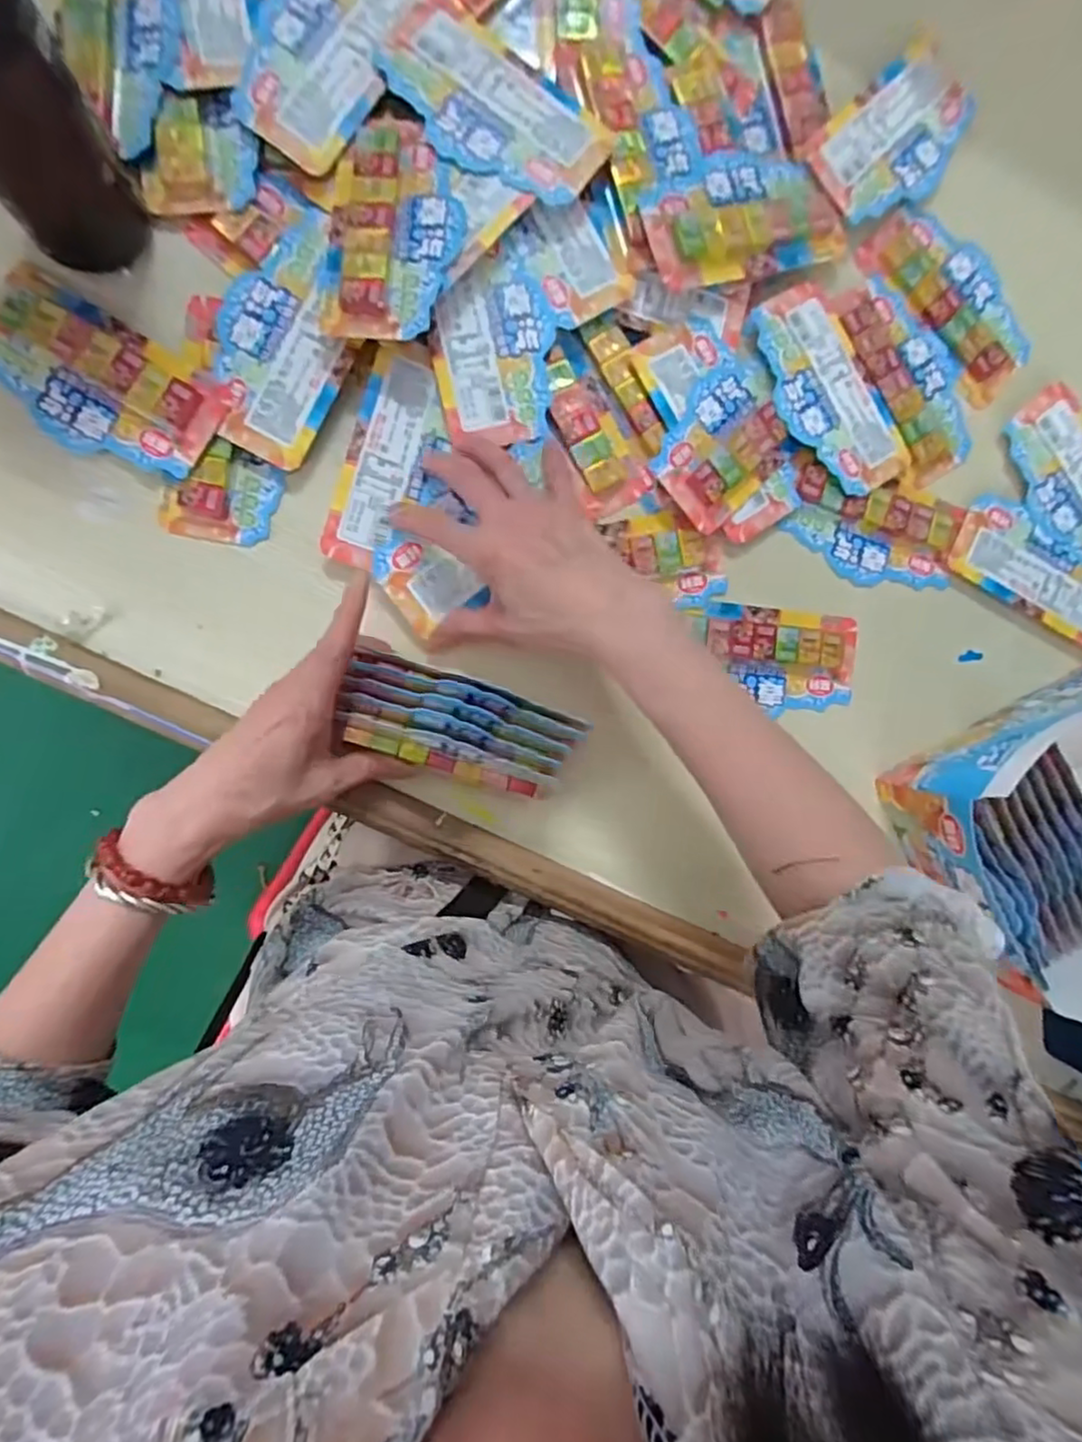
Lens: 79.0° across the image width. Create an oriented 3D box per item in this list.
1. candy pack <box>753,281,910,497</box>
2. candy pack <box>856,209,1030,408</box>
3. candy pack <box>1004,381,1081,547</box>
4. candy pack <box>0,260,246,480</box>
[{"bbox_3d":[0.199,-0.226,0.454,0.073,0.007,0.145,-31,97,-5],"label":"candy pack"},{"bbox_3d":[0.300,-0.306,0.475,0.074,0.012,0.143,-44,98,-3],"label":"candy pack"},{"bbox_3d":[0.401,-0.173,0.487,0.081,0.013,0.139,-43,98,-4],"label":"candy pack"},{"bbox_3d":[-0.260,-0.200,0.383,0.142,0.011,0.078,28,89,-9],"label":"candy pack"}]

